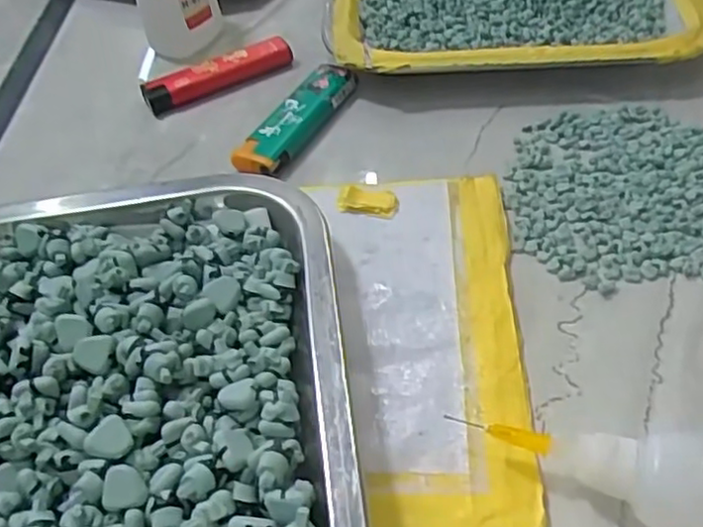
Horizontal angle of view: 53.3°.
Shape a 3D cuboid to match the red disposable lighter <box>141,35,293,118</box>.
[{"bbox_3d":[-0.069,-0.097,0.364,0.078,0.015,0.019,-23,50,-15],"label":"red disposable lighter"}]

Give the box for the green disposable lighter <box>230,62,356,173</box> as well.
[{"bbox_3d":[-0.025,-0.068,0.332,0.023,0.011,0.078,19,53,22],"label":"green disposable lighter"}]

